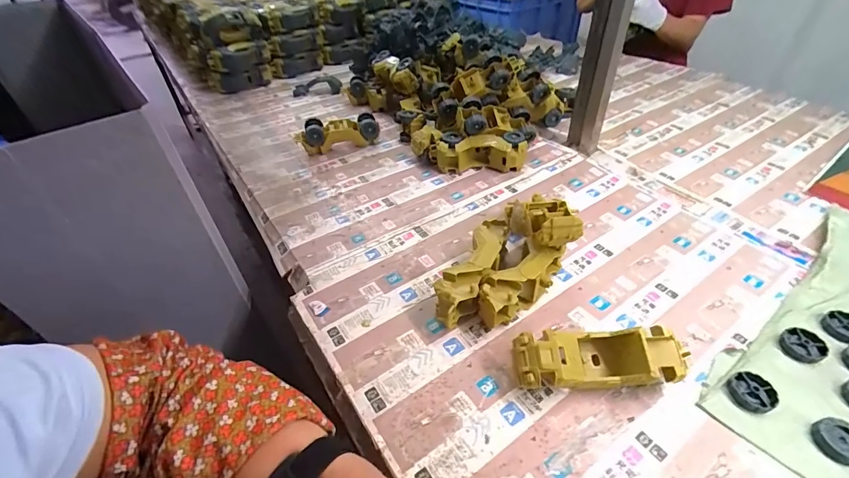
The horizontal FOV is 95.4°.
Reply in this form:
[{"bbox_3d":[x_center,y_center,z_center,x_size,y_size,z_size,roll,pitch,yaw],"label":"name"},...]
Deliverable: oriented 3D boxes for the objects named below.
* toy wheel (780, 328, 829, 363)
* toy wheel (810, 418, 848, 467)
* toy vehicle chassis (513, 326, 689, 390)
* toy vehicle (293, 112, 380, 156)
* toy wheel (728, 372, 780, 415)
[{"bbox_3d":[0.415,0.115,0.423,0.041,0.011,0.038,-2,41,1],"label":"toy wheel"},{"bbox_3d":[0.378,0.183,0.350,0.037,0.011,0.037,-2,41,1],"label":"toy wheel"},{"bbox_3d":[0.179,0.126,0.394,0.171,0.060,0.054,-2,41,1],"label":"toy vehicle chassis"},{"bbox_3d":[-0.185,-0.226,0.822,0.172,0.056,0.066,-13,42,-12],"label":"toy vehicle"},{"bbox_3d":[0.327,0.153,0.385,0.038,0.012,0.037,-2,41,1],"label":"toy wheel"}]

